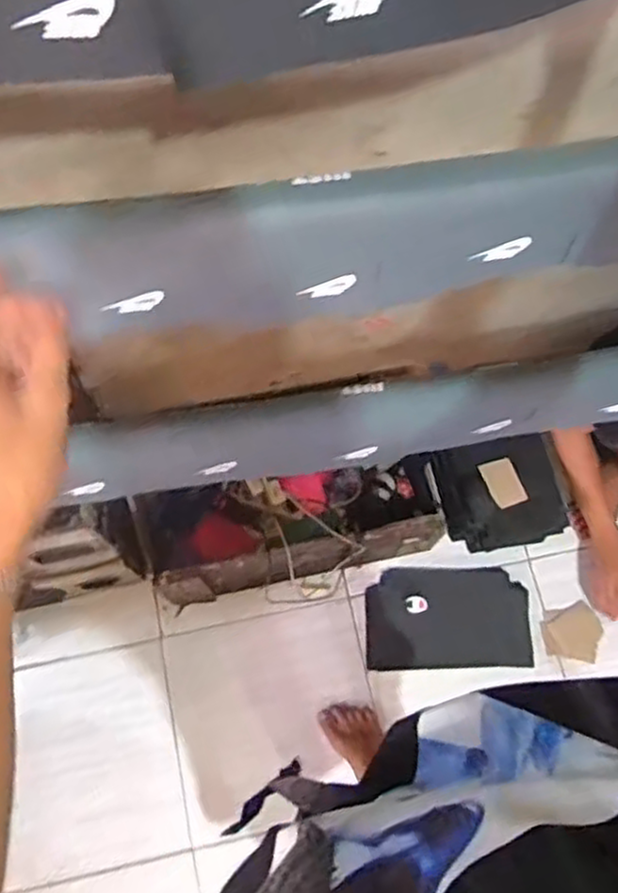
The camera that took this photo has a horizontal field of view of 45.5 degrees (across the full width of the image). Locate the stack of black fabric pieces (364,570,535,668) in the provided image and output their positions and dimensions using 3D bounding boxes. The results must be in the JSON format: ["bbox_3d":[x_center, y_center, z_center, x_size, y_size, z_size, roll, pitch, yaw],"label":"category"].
[{"bbox_3d":[0.284,0.348,1.493,0.332,0.032,0.191,0,72,0],"label":"stack of black fabric pieces"}]

